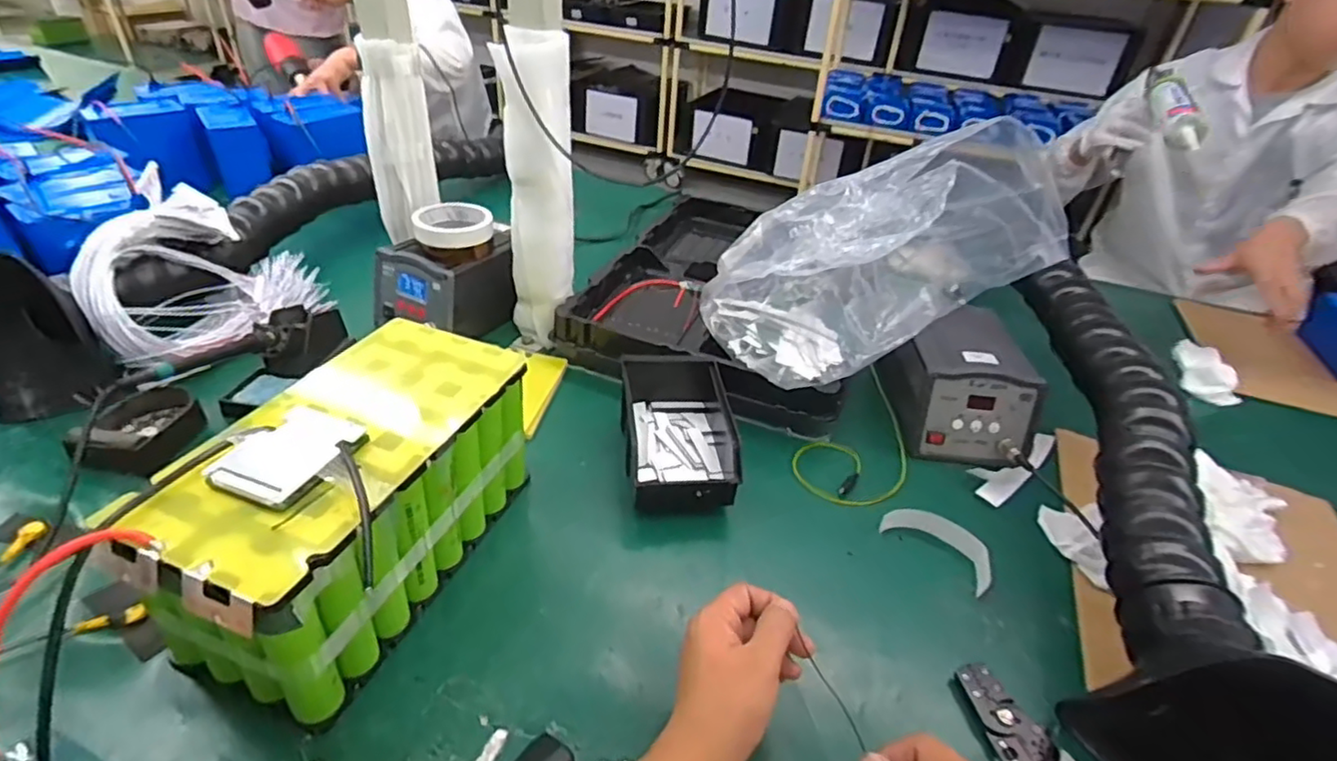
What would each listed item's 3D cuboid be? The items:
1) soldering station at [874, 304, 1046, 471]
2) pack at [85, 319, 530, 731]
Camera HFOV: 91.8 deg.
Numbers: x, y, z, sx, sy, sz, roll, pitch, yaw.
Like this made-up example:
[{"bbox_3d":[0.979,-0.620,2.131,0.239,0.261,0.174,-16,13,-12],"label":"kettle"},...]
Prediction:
[{"bbox_3d":[0.344,0.001,0.777,0.141,0.096,0.195,5,36,0],"label":"soldering station"},{"bbox_3d":[-0.235,0.087,0.509,0.143,0.153,0.282,16,38,14],"label":"pack"}]

